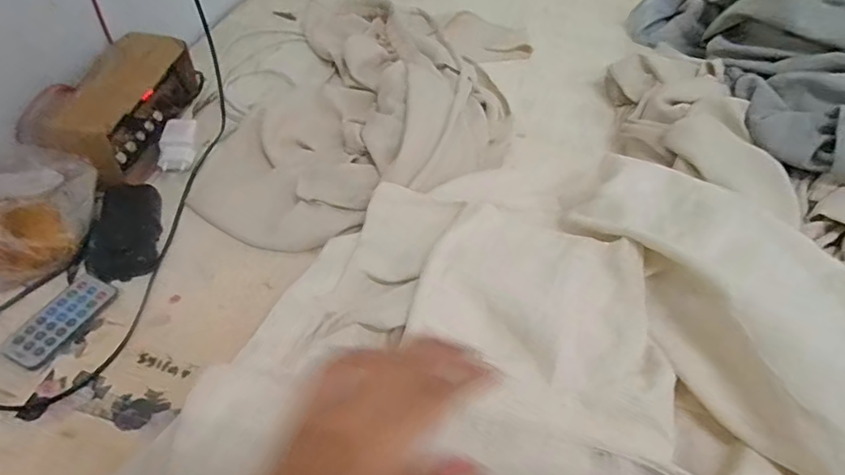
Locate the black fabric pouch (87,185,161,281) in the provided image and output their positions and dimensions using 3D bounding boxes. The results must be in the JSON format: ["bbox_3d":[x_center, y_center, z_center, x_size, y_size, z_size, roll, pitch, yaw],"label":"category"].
[{"bbox_3d":[-0.273,-0.010,0.485,0.056,0.020,0.110,-9,49,-11],"label":"black fabric pouch"}]

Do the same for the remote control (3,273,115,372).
[{"bbox_3d":[-0.290,0.066,0.426,0.039,0.009,0.083,17,50,12],"label":"remote control"}]

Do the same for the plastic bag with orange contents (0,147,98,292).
[{"bbox_3d":[-0.337,-0.025,0.447,0.076,0.082,0.120,12,49,7],"label":"plastic bag with orange contents"}]

